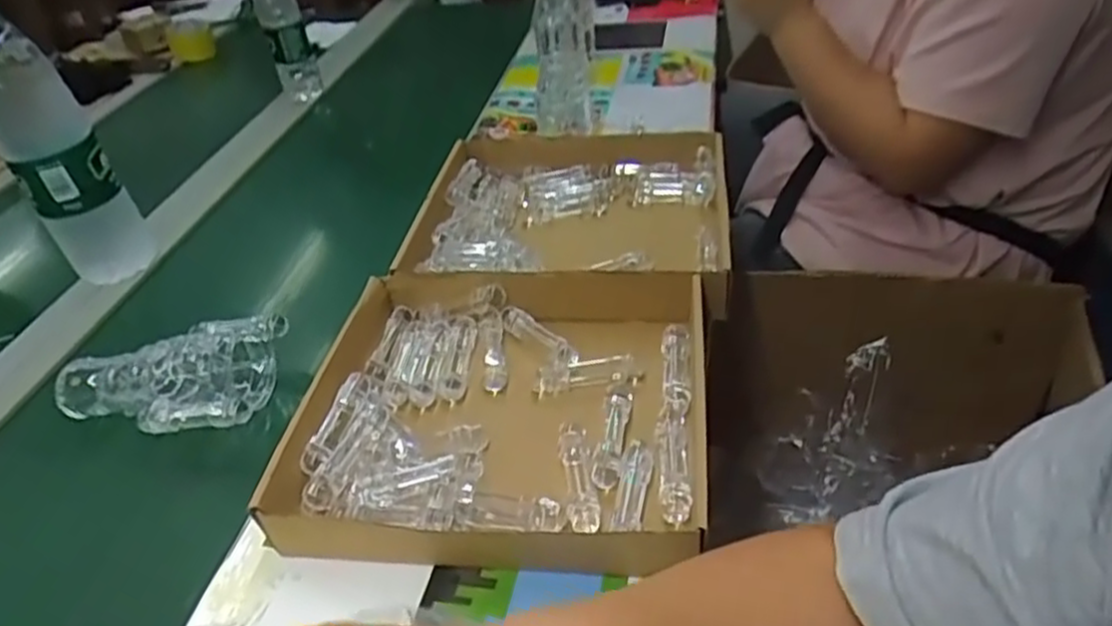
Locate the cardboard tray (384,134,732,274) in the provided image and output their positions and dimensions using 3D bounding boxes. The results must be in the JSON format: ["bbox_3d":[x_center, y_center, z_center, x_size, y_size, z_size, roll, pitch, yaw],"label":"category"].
[{"bbox_3d":[0.023,-0.103,0.822,0.319,0.075,0.285,-1,38,9],"label":"cardboard tray"}]

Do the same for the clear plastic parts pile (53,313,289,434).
[{"bbox_3d":[-0.352,0.056,0.665,0.186,0.055,0.111,-3,38,6],"label":"clear plastic parts pile"}]

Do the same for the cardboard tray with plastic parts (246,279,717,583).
[{"bbox_3d":[-0.041,0.072,0.591,0.307,0.051,0.275,1,38,10],"label":"cardboard tray with plastic parts"}]

